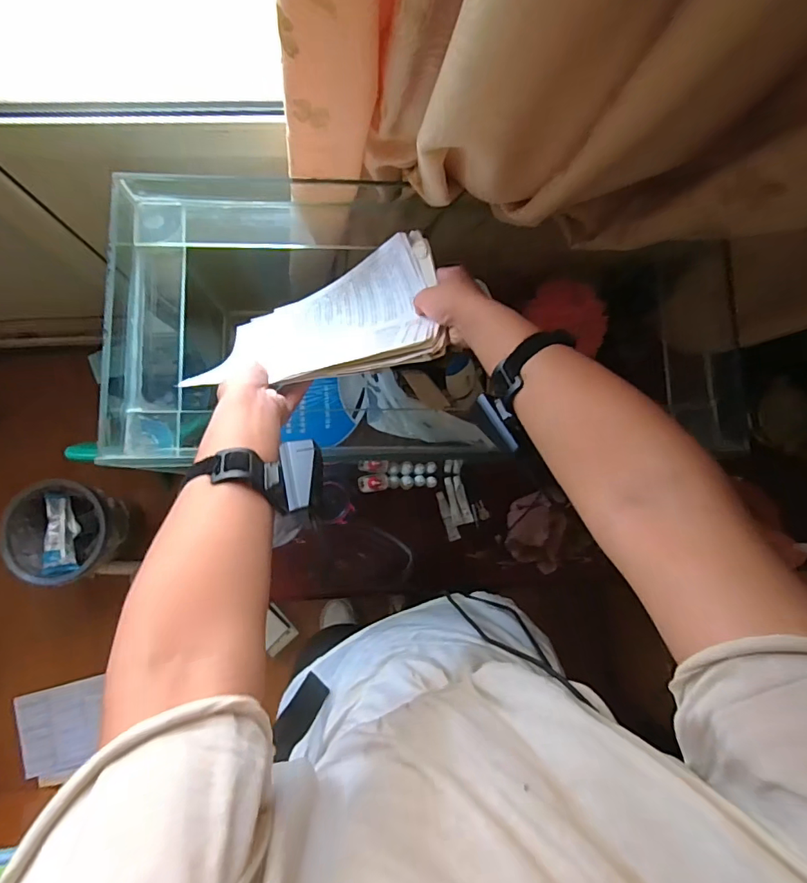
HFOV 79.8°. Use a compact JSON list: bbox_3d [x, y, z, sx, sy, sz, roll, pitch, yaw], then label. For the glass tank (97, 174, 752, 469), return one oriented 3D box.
[{"bbox_3d":[0.012,-0.181,0.778,0.749,0.422,0.403,-4,84,-5],"label":"glass tank"}]

